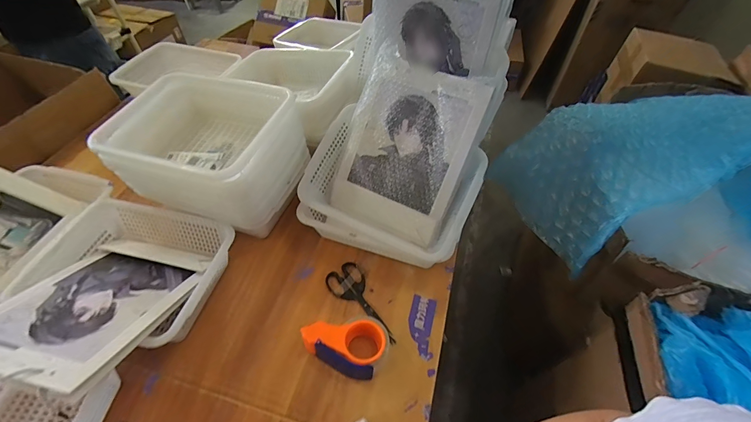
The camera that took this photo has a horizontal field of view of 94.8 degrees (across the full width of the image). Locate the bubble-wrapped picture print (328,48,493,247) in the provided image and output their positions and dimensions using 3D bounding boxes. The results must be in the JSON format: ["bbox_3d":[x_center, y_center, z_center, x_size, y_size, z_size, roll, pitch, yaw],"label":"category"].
[{"bbox_3d":[0.059,-0.130,0.748,0.263,0.353,0.031,23,12,16],"label":"bubble-wrapped picture print"}]

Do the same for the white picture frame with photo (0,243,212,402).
[{"bbox_3d":[-0.505,0.157,0.624,0.268,0.020,0.332,12,26,7],"label":"white picture frame with photo"}]

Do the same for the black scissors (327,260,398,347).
[{"bbox_3d":[-0.032,0.194,0.717,0.080,0.007,0.198,-24,55,-19],"label":"black scissors"}]

